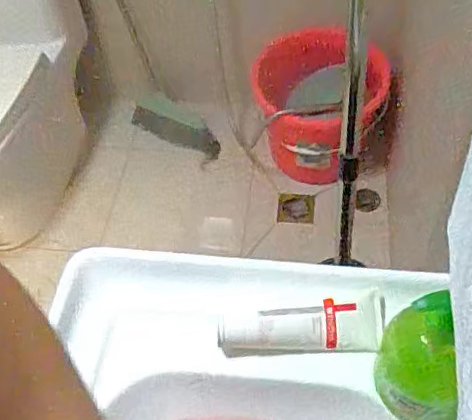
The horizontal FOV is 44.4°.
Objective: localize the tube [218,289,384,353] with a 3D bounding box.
[{"bbox_3d":[0.068,0.118,0.579,0.169,0.034,0.054,-8,54,-3],"label":"tube"}]

